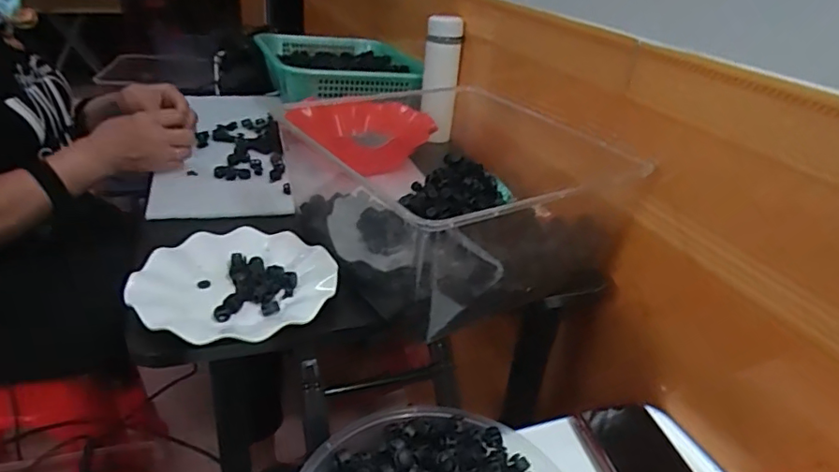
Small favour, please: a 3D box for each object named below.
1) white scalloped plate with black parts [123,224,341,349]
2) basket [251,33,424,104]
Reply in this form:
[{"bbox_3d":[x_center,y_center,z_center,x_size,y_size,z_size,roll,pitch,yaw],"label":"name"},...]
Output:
[{"bbox_3d":[-0.179,0.047,0.550,0.184,0.030,0.183,4,29,-2],"label":"white scalloped plate with black parts"},{"bbox_3d":[-0.169,-0.354,1.159,0.286,0.072,0.402,-6,31,-19],"label":"basket"}]

